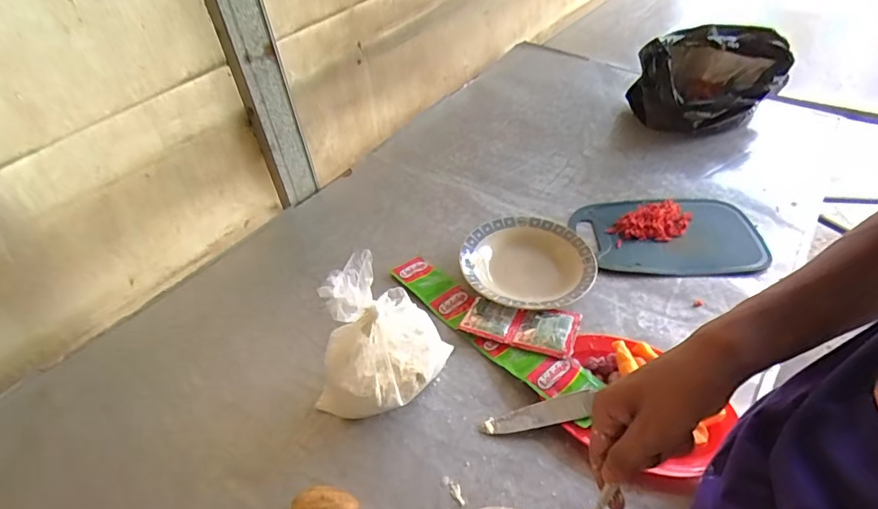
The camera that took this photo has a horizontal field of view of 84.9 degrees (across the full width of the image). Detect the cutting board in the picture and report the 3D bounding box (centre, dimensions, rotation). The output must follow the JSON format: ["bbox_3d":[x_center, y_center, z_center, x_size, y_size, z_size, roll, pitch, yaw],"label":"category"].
[{"bbox_3d":[0.388,-0.038,0.810,0.282,0.012,0.193,-6,42,0],"label":"cutting board"}]

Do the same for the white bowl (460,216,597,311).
[{"bbox_3d":[0.140,0.015,0.756,0.202,0.037,0.198,-3,42,3],"label":"white bowl"}]

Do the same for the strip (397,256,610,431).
[{"bbox_3d":[0.083,0.083,0.690,0.120,0.028,0.350,-34,54,-28],"label":"strip"}]

